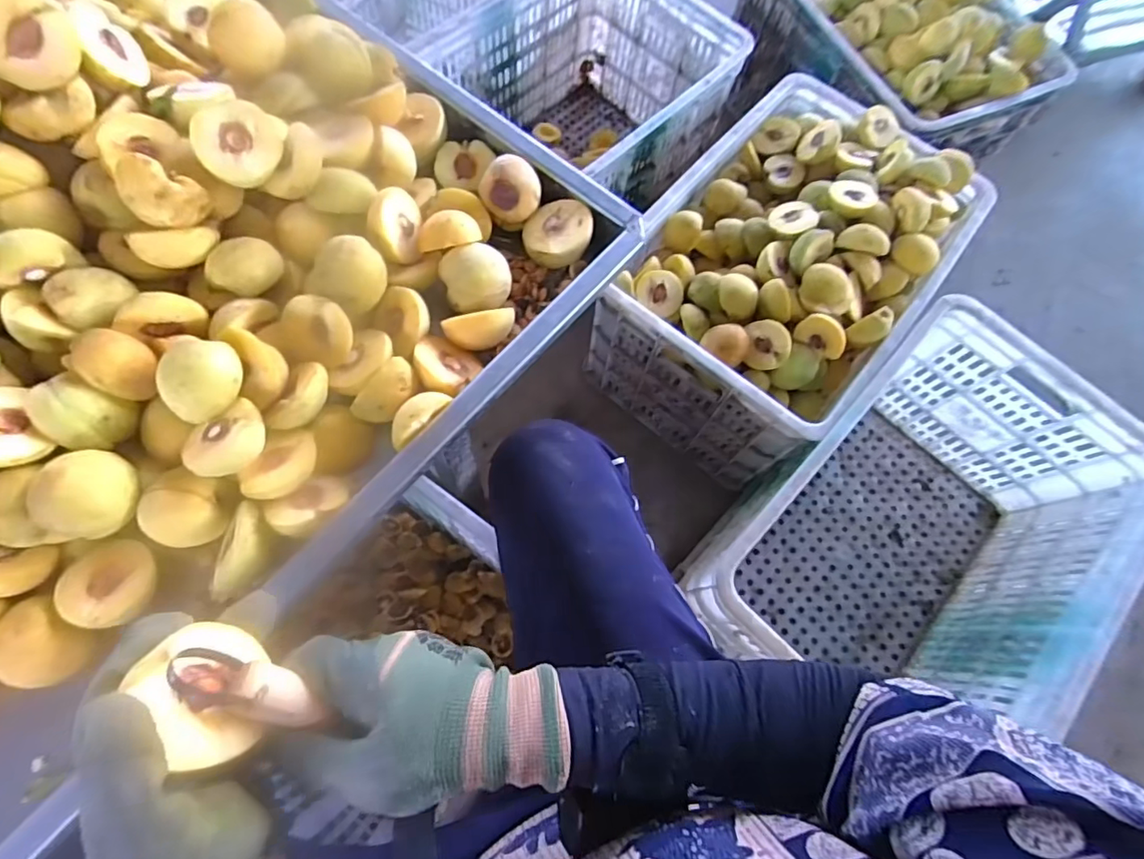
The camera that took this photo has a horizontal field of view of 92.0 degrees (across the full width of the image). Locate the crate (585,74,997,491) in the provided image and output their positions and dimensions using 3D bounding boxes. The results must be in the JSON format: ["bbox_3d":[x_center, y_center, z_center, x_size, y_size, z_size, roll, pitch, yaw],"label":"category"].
[{"bbox_3d":[0.310,-0.225,0.852,0.344,0.291,0.499,39,73,11],"label":"crate"}]

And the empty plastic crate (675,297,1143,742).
[{"bbox_3d":[0.450,0.153,0.753,0.381,0.282,0.523,40,73,11],"label":"empty plastic crate"}]

